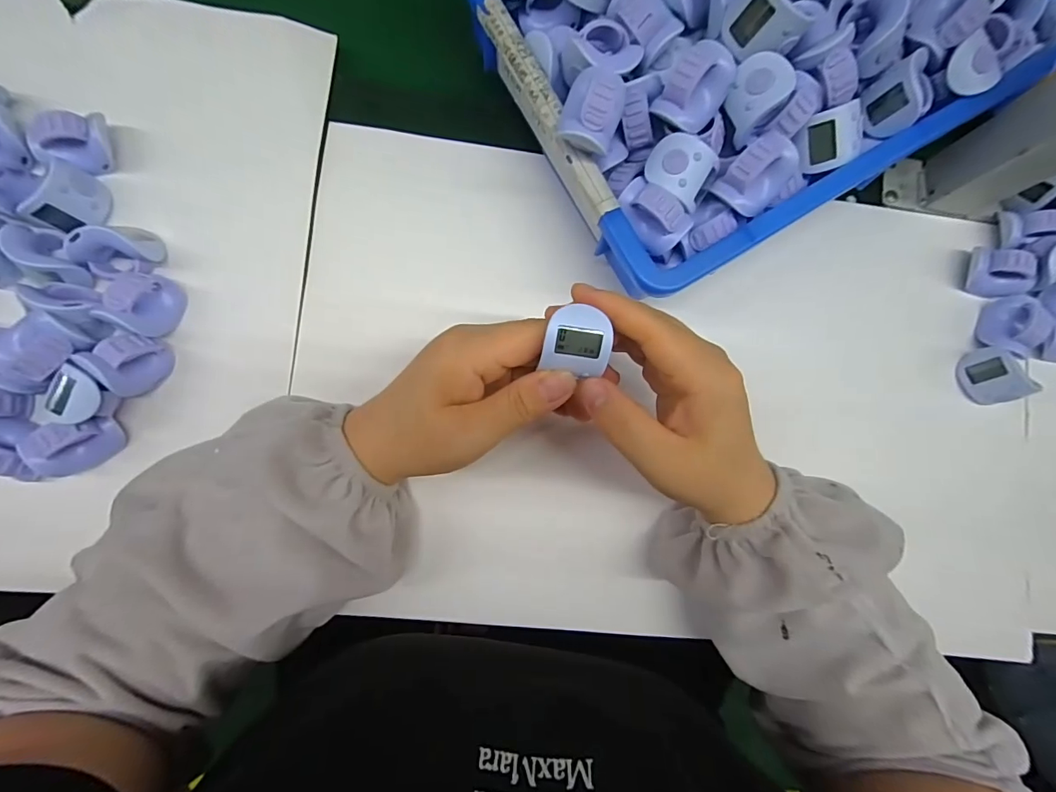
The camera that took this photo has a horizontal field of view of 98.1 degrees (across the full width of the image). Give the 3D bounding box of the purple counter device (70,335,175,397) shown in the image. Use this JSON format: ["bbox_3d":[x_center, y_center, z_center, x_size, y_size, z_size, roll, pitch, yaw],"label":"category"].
[{"bbox_3d":[-0.224,-0.019,0.261,0.029,0.034,0.025,-37,89,-7],"label":"purple counter device"}]

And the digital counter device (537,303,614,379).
[{"bbox_3d":[0.023,-0.026,0.212,0.029,0.014,0.030,8,106,-3],"label":"digital counter device"}]

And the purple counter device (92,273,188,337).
[{"bbox_3d":[-0.221,-0.054,0.265,0.021,0.036,0.035,29,83,-2],"label":"purple counter device"}]

